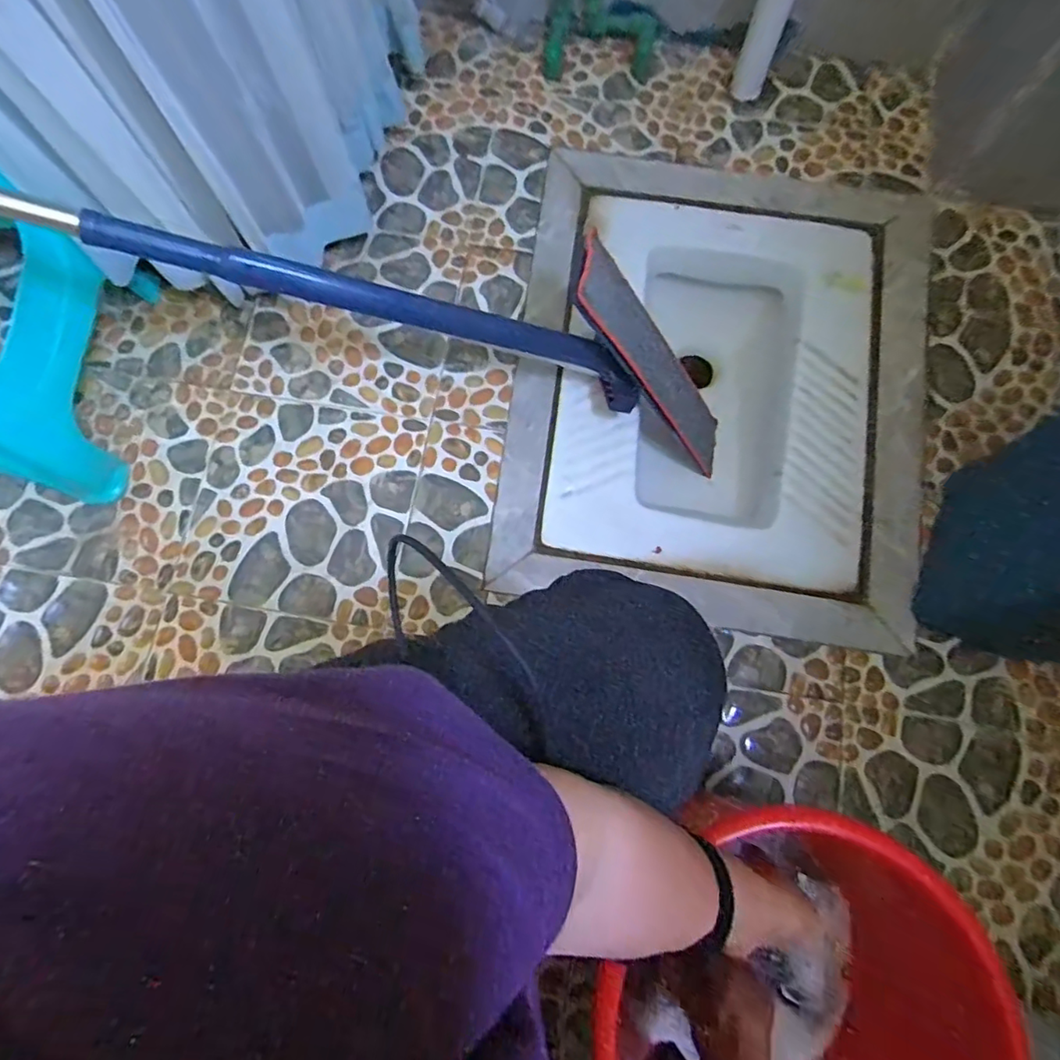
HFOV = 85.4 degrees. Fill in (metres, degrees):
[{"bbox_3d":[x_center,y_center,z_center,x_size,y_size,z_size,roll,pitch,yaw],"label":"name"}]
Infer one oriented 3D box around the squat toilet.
[{"bbox_3d":[0.284,-0.207,0.974,0.465,0.229,0.604,8,76,1],"label":"squat toilet"}]

